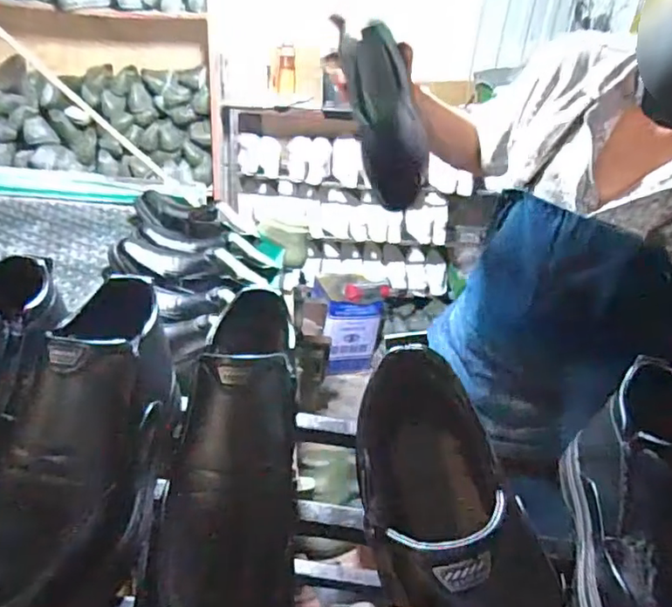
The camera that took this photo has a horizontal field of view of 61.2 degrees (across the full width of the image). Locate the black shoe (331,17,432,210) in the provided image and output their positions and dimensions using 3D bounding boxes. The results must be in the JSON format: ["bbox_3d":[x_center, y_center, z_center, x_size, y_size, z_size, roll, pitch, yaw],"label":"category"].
[{"bbox_3d":[0.068,-0.267,0.827,0.084,0.273,0.075,-27,37,-7],"label":"black shoe"}]

